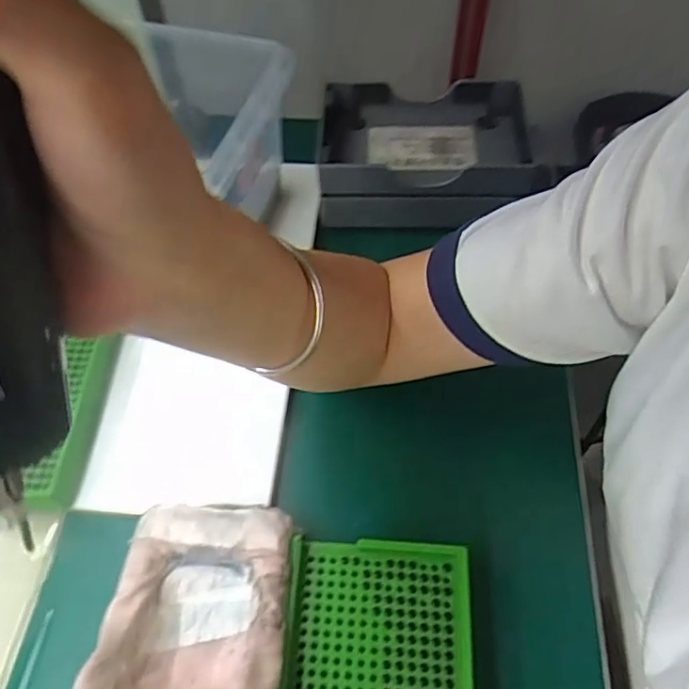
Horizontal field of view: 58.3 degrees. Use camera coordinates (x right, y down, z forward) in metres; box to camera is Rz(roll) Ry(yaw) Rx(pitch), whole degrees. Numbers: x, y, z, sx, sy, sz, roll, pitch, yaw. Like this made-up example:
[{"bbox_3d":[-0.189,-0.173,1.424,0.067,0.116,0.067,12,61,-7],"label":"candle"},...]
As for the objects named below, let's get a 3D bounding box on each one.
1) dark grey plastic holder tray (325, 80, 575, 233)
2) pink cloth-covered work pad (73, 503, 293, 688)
[{"bbox_3d":[0.061,-0.140,0.459,0.154,0.056,0.104,6,56,6],"label":"dark grey plastic holder tray"},{"bbox_3d":[-0.072,0.152,0.289,0.084,0.025,0.153,4,56,5],"label":"pink cloth-covered work pad"}]

